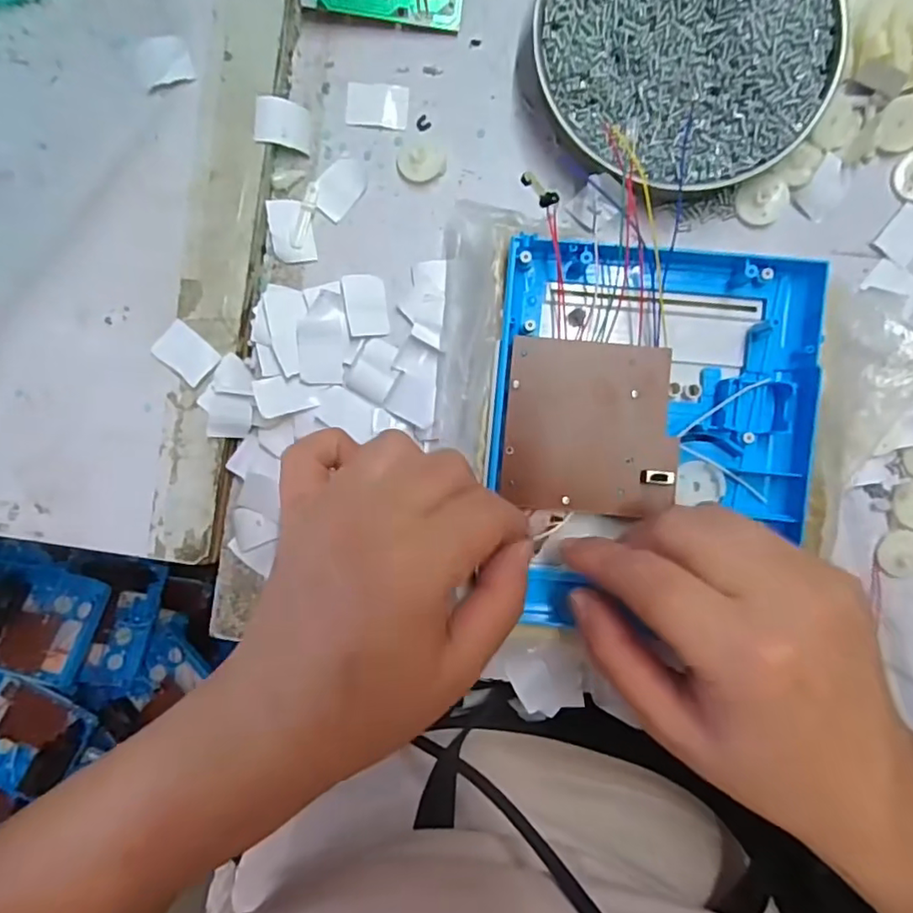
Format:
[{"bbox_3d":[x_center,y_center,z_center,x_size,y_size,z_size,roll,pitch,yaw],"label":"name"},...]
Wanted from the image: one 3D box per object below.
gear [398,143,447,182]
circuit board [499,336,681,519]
[{"bbox_3d":[-0.017,-0.142,0.285,0.023,0.007,0.019,-3,94,0],"label":"gear"},{"bbox_3d":[0.058,-0.013,0.254,0.072,0.011,0.072,5,94,0],"label":"circuit board"}]

